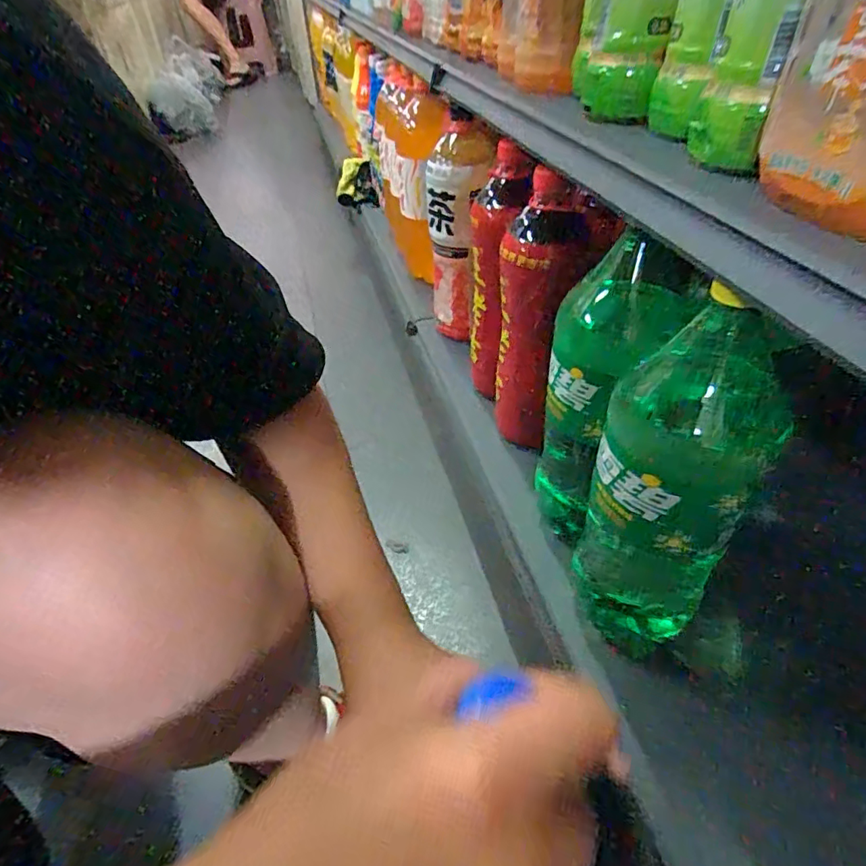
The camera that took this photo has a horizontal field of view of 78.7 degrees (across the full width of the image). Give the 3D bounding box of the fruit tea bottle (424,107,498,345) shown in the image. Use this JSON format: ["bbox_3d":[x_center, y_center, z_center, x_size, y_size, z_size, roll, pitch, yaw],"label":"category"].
[{"bbox_3d":[0.037,-0.274,0.744,0.088,0.286,0.073,-2,43,1],"label":"fruit tea bottle"}]

